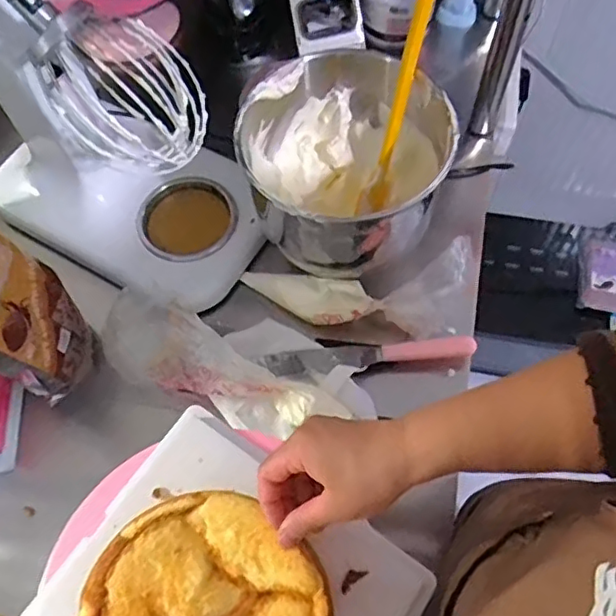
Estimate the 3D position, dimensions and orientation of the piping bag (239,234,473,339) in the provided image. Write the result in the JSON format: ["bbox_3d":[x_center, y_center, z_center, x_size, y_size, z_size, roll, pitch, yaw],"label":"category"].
[{"bbox_3d":[0.055,-0.019,0.733,0.273,0.066,0.095,-1,63,2],"label":"piping bag"}]

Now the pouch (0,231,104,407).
[{"bbox_3d":[-0.298,0.011,0.645,0.072,0.234,0.147,-7,63,-2],"label":"pouch"}]

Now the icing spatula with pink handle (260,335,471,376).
[{"bbox_3d":[0.071,0.053,0.715,0.246,0.023,0.031,-5,63,-1],"label":"icing spatula with pink handle"}]

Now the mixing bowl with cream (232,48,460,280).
[{"bbox_3d":[0.043,-0.153,0.700,0.219,0.160,0.221,-1,63,2],"label":"mixing bowl with cream"}]

